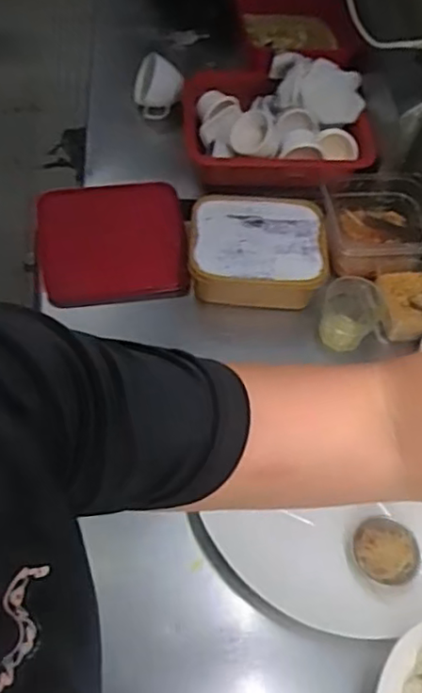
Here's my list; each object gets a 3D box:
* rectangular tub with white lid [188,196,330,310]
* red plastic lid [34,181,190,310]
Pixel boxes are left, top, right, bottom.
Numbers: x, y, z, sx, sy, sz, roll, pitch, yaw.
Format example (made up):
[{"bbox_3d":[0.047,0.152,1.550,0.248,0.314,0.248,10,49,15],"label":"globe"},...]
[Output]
[{"bbox_3d":[0.065,-0.143,0.907,0.194,0.059,0.168,7,58,0],"label":"rectangular tub with white lid"},{"bbox_3d":[-0.161,-0.160,1.009,0.236,0.197,0.012,-4,30,5],"label":"red plastic lid"}]

